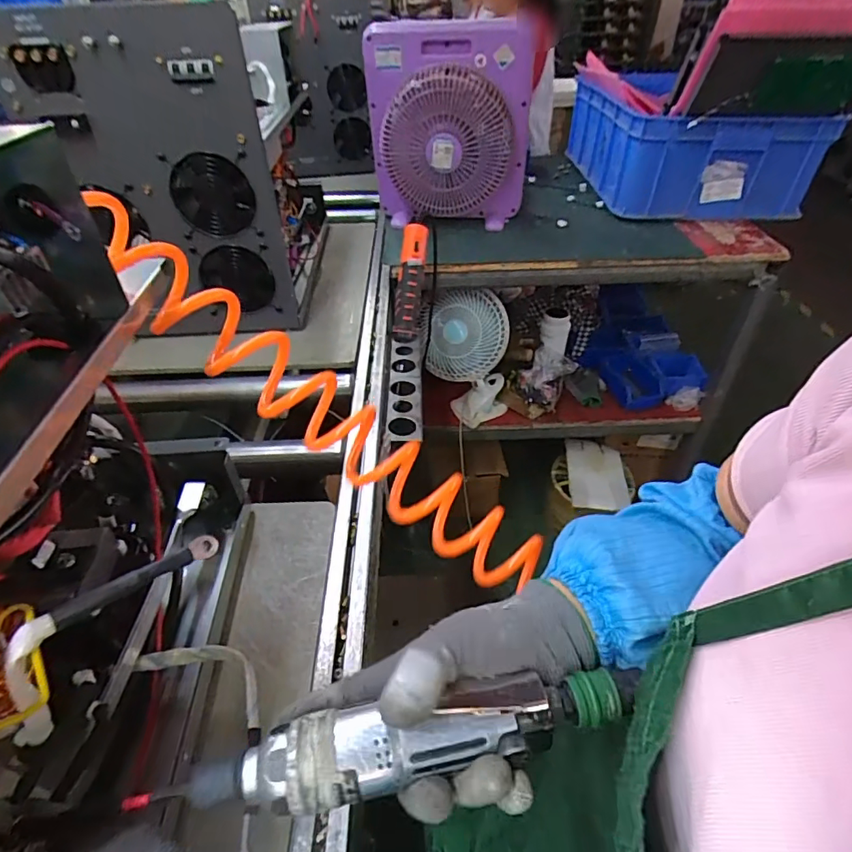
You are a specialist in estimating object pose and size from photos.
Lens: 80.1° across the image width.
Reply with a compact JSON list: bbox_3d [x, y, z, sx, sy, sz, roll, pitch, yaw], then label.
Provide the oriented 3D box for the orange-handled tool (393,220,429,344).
[{"bbox_3d":[-0.029,-0.241,0.861,0.044,0.189,0.042,7,22,-3],"label":"orange-handled tool"}]

